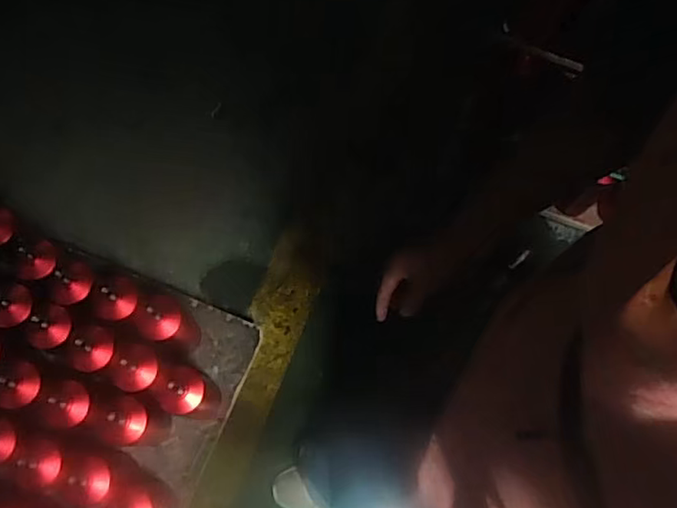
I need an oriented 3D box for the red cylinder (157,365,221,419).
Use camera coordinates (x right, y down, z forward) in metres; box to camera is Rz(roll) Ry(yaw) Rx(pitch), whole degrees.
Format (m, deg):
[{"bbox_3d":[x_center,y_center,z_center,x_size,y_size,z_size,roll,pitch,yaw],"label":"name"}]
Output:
[{"bbox_3d":[-0.276,0.259,1.097,0.088,0.216,0.081,1,72,-3],"label":"red cylinder"}]

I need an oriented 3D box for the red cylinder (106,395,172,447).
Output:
[{"bbox_3d":[-0.367,0.312,1.089,0.084,0.172,0.082,12,72,1],"label":"red cylinder"}]

